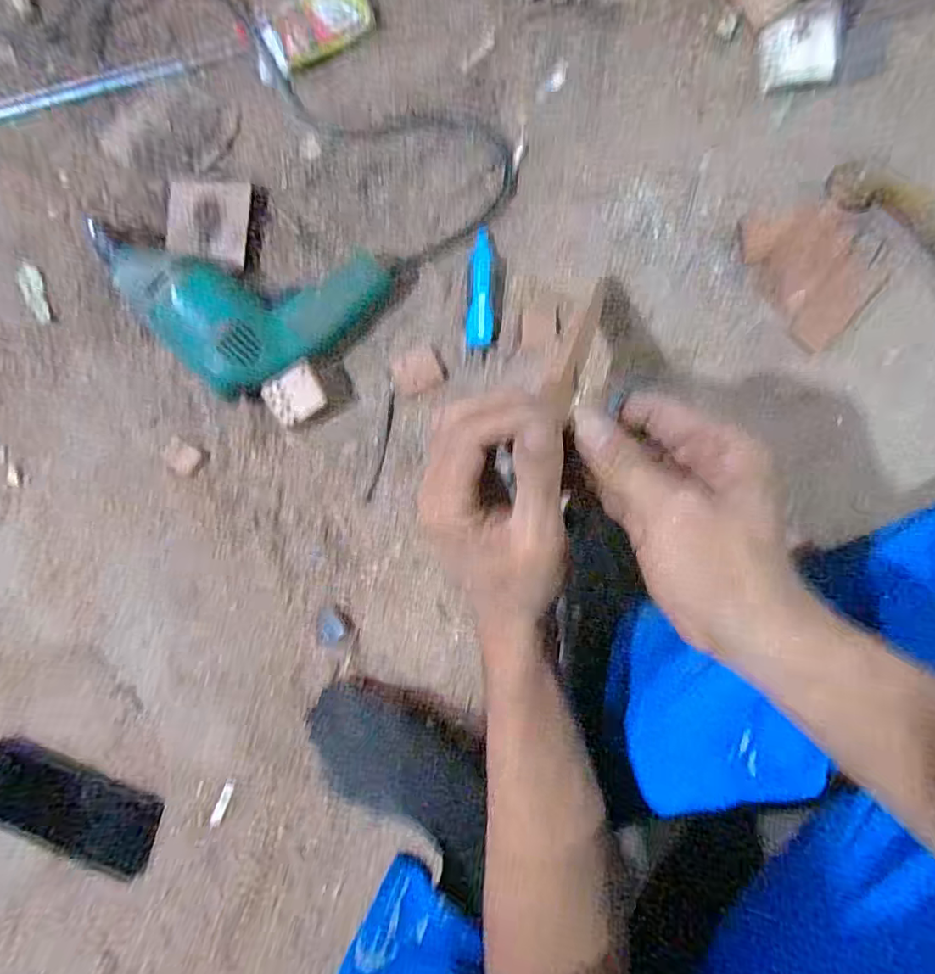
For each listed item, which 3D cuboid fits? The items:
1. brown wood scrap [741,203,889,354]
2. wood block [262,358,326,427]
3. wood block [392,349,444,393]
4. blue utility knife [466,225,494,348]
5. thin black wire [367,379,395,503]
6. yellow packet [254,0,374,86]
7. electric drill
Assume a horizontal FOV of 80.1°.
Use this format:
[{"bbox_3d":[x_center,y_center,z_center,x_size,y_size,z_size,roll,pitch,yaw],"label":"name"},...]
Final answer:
[{"bbox_3d":[0.274,-0.177,0.447,0.072,0.015,0.115,-34,85,3],"label":"brown wood scrap"},{"bbox_3d":[-0.146,-0.079,0.481,0.045,0.029,0.043,-35,85,3],"label":"wood block"},{"bbox_3d":[-0.044,-0.102,0.487,0.041,0.004,0.038,-18,86,5],"label":"wood block"},{"bbox_3d":[0.012,-0.170,0.472,0.022,0.017,0.102,2,88,6],"label":"blue utility knife"},{"bbox_3d":[-0.074,-0.039,0.491,0.008,0.004,0.106,12,89,6],"label":"thin black wire"},{"bbox_3d":[-0.146,-0.423,0.509,0.115,0.011,0.065,-26,85,4],"label":"yellow packet"},{"bbox_3d":[-0.201,-0.193,0.481,0.215,0.061,0.170,44,92,6],"label":"electric drill"}]

